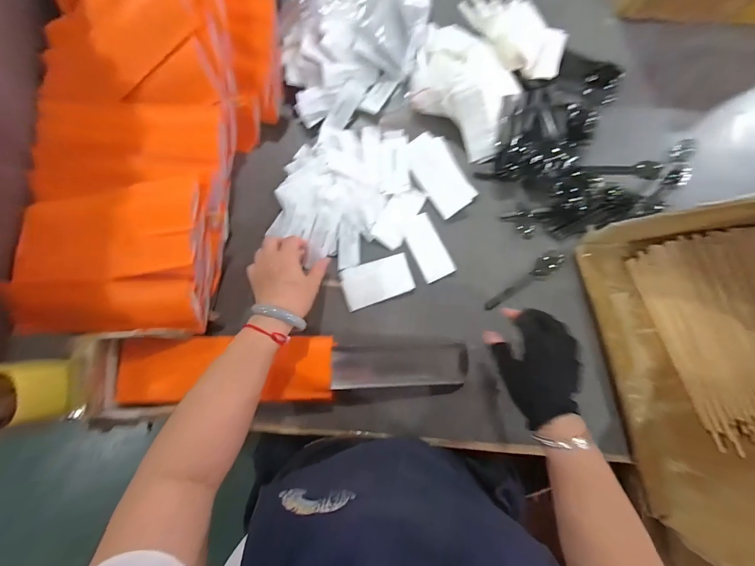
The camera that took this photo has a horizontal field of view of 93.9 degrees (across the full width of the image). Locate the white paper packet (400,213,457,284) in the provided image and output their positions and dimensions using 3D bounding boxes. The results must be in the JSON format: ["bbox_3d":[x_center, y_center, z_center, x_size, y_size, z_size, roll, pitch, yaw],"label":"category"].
[{"bbox_3d":[0.073,-0.053,0.513,0.046,0.004,0.097,-24,82,-2],"label":"white paper packet"}]

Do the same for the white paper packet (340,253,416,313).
[{"bbox_3d":[0.000,-0.003,0.506,0.098,0.006,0.059,-18,82,-1],"label":"white paper packet"}]

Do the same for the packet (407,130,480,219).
[{"bbox_3d":[0.092,-0.164,0.526,0.066,0.008,0.127,-28,82,-3],"label":"packet"}]

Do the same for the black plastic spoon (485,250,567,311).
[{"bbox_3d":[0.212,0.001,0.504,0.130,0.010,0.028,-40,83,-4],"label":"black plastic spoon"}]

